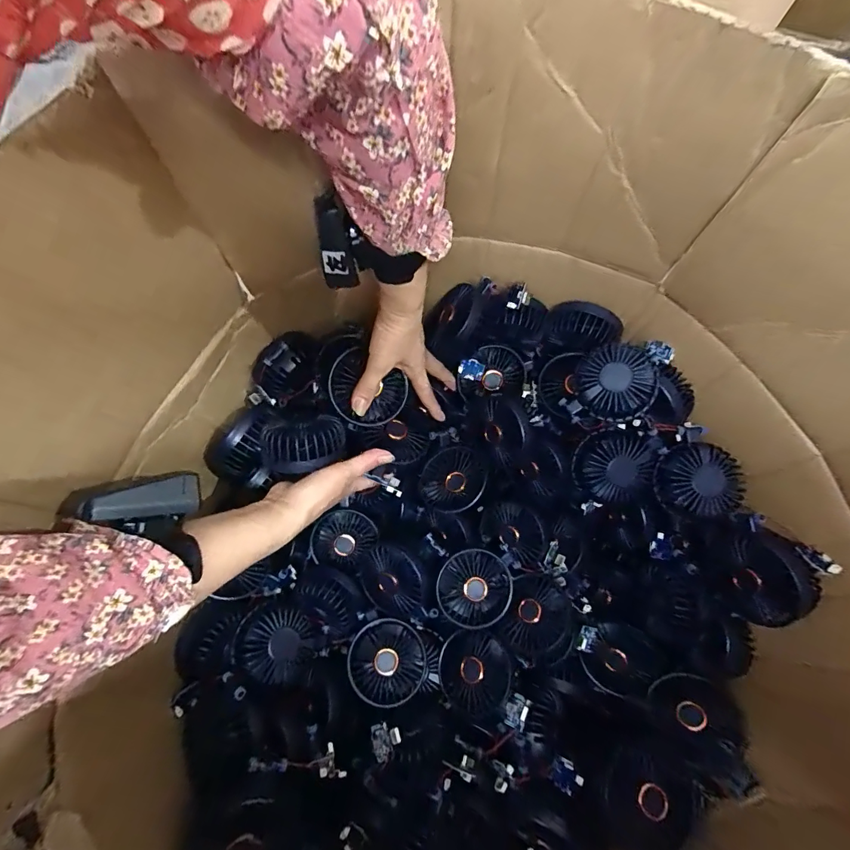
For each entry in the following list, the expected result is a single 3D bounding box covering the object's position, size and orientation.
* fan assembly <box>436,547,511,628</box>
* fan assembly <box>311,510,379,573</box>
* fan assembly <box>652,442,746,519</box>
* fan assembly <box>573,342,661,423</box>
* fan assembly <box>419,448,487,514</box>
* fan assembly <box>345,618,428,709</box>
[{"bbox_3d":[0.056,0.188,0.494,0.082,0.043,0.082,18,70,6],"label":"fan assembly"},{"bbox_3d":[-0.102,0.144,0.531,0.073,0.025,0.074,0,69,-1],"label":"fan assembly"},{"bbox_3d":[0.293,0.060,0.462,0.082,0.034,0.077,0,69,-1],"label":"fan assembly"},{"bbox_3d":[0.203,-0.045,0.455,0.079,0.033,0.081,0,94,14],"label":"fan assembly"},{"bbox_3d":[0.034,0.070,0.533,0.075,0.014,0.084,30,98,-5],"label":"fan assembly"},{"bbox_3d":[-0.040,0.261,0.473,0.084,0.028,0.080,24,45,2],"label":"fan assembly"}]

